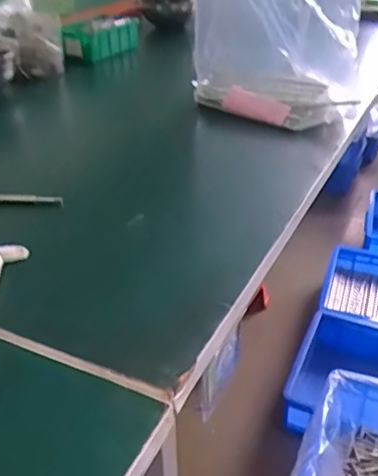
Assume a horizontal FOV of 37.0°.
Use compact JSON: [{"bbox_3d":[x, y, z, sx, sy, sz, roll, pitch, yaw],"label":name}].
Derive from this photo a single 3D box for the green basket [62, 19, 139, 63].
[{"bbox_3d":[-0.164,-0.370,1.051,0.078,0.050,0.176,19,39,28],"label":"green basket"}]

